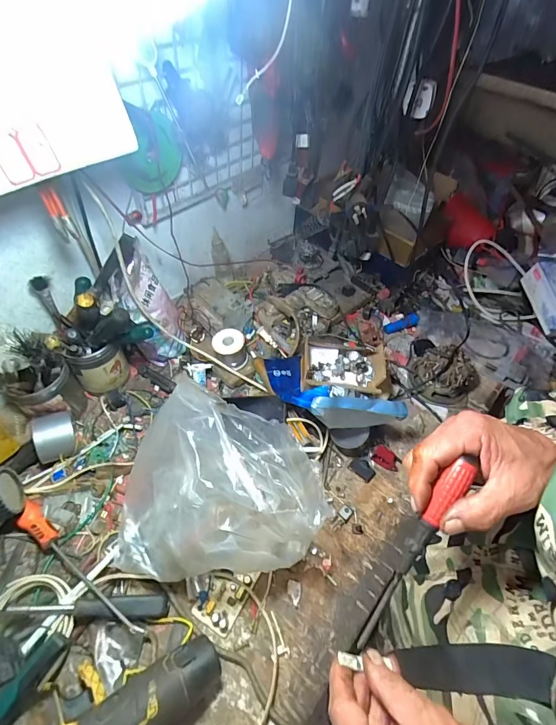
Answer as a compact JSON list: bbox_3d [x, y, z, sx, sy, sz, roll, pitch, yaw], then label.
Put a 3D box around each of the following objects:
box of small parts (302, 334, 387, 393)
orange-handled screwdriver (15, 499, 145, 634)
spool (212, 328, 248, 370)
[{"bbox_3d":[0.100,0.008,0.580,0.125,0.060,0.075,9,54,1],"label":"box of small parts"},{"bbox_3d":[-0.240,0.240,0.440,0.217,0.033,0.026,33,58,17],"label":"orange-handled screwdriver"},{"bbox_3d":[-0.078,-0.019,0.611,0.055,0.055,0.048,0,54,-6],"label":"spool"}]

